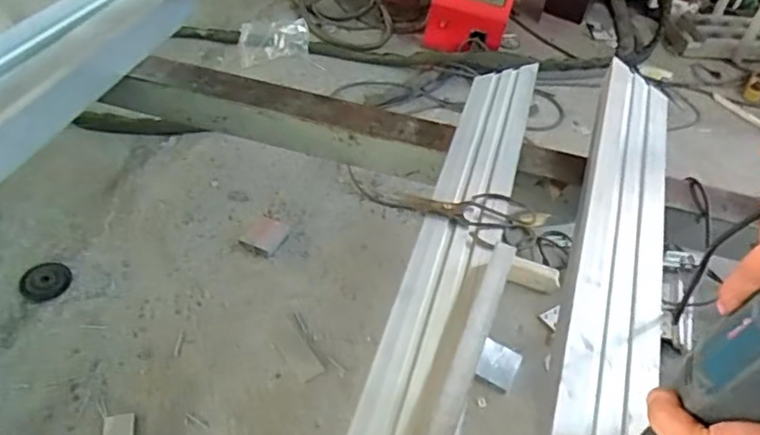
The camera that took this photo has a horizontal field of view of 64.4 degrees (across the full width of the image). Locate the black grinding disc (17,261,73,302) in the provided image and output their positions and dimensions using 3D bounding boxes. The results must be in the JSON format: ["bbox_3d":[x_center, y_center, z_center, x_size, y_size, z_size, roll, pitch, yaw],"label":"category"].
[{"bbox_3d":[-0.701,0.130,1.263,0.098,0.023,0.092,2,46,-3],"label":"black grinding disc"}]

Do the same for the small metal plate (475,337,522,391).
[{"bbox_3d":[0.231,0.287,1.182,0.075,0.010,0.082,28,60,3],"label":"small metal plate"}]

